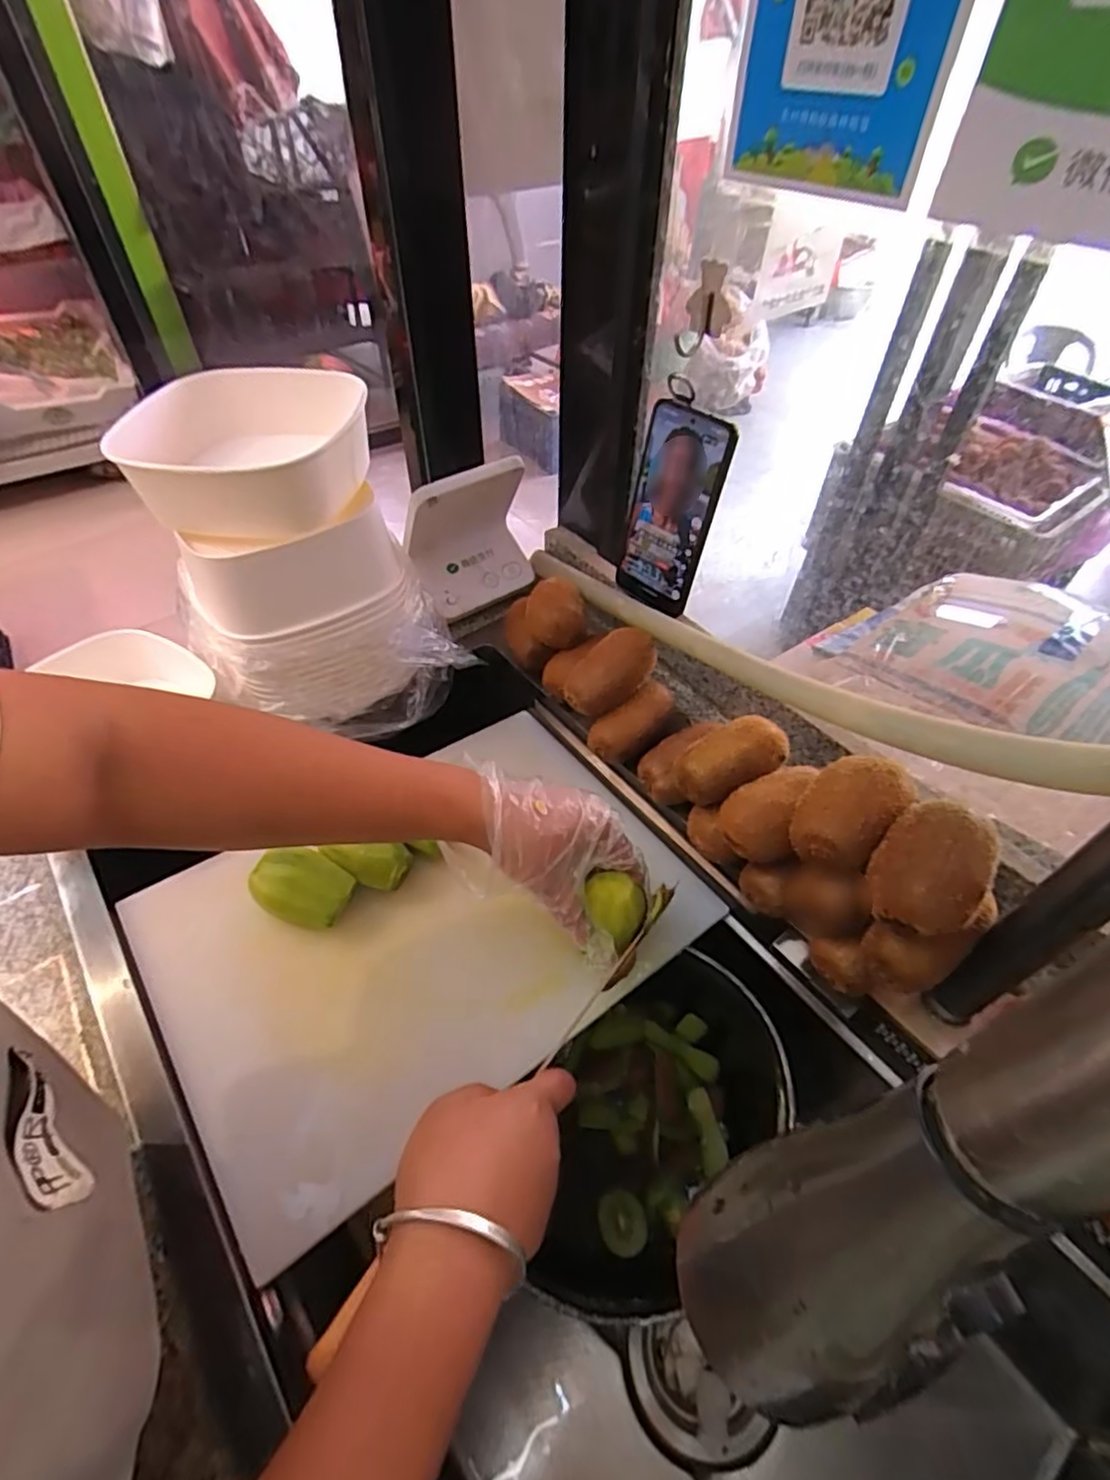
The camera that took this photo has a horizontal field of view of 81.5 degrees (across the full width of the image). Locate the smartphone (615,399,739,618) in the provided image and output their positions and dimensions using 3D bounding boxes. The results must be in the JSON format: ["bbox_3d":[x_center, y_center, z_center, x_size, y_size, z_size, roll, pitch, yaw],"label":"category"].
[{"bbox_3d":[0.094,-0.186,0.535,0.077,0.161,0.013,36,48,28],"label":"smartphone"}]

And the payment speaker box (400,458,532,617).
[{"bbox_3d":[-0.081,-0.193,0.607,0.120,0.125,0.053,-26,54,-21],"label":"payment speaker box"}]

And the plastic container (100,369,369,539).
[{"bbox_3d":[-0.232,-0.220,0.490,0.172,0.058,0.159,0,49,0],"label":"plastic container"}]

